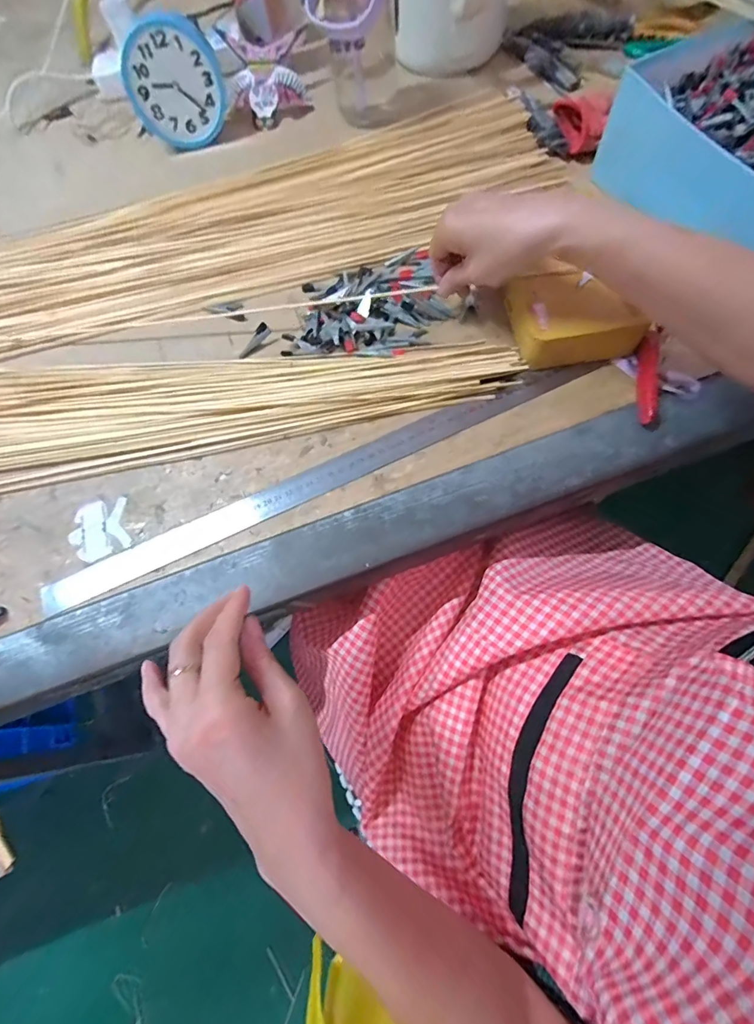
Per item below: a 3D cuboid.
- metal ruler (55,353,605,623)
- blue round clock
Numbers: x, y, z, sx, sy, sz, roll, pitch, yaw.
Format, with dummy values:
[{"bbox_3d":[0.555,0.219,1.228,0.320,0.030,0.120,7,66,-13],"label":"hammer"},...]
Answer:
[{"bbox_3d":[-0.041,-0.036,0.386,0.511,0.009,0.031,-25,68,-5],"label":"metal ruler"},{"bbox_3d":[-0.252,-0.533,0.552,0.118,0.125,0.028,-14,67,-1],"label":"blue round clock"}]

